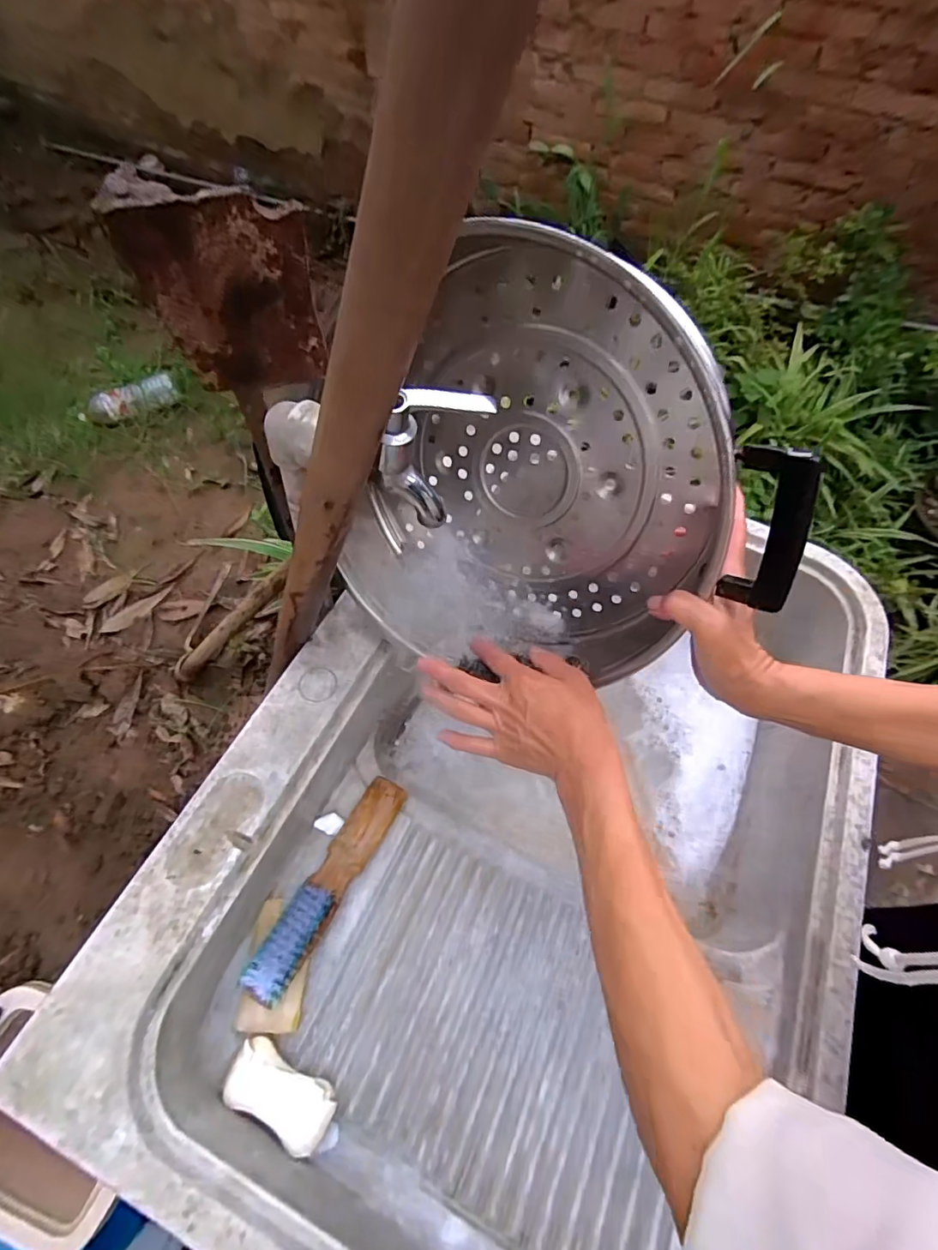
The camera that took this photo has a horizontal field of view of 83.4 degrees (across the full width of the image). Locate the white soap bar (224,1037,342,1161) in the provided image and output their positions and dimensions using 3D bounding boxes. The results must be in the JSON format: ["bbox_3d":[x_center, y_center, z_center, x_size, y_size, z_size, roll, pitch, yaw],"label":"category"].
[{"bbox_3d":[-0.152,0.377,0.424,0.089,0.020,0.043,24,63,11],"label":"white soap bar"}]

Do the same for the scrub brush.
[{"bbox_3d":[-0.131,0.242,0.506,0.039,0.026,0.208,26,50,12],"label":"scrub brush"}]

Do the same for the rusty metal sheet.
[{"bbox_3d":[-0.129,-0.177,0.292,0.086,0.099,0.009,-9,62,-7],"label":"rusty metal sheet"}]

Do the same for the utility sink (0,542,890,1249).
[{"bbox_3d":[0.072,0.194,0.567,0.555,0.197,0.734,23,63,11],"label":"utility sink"}]

